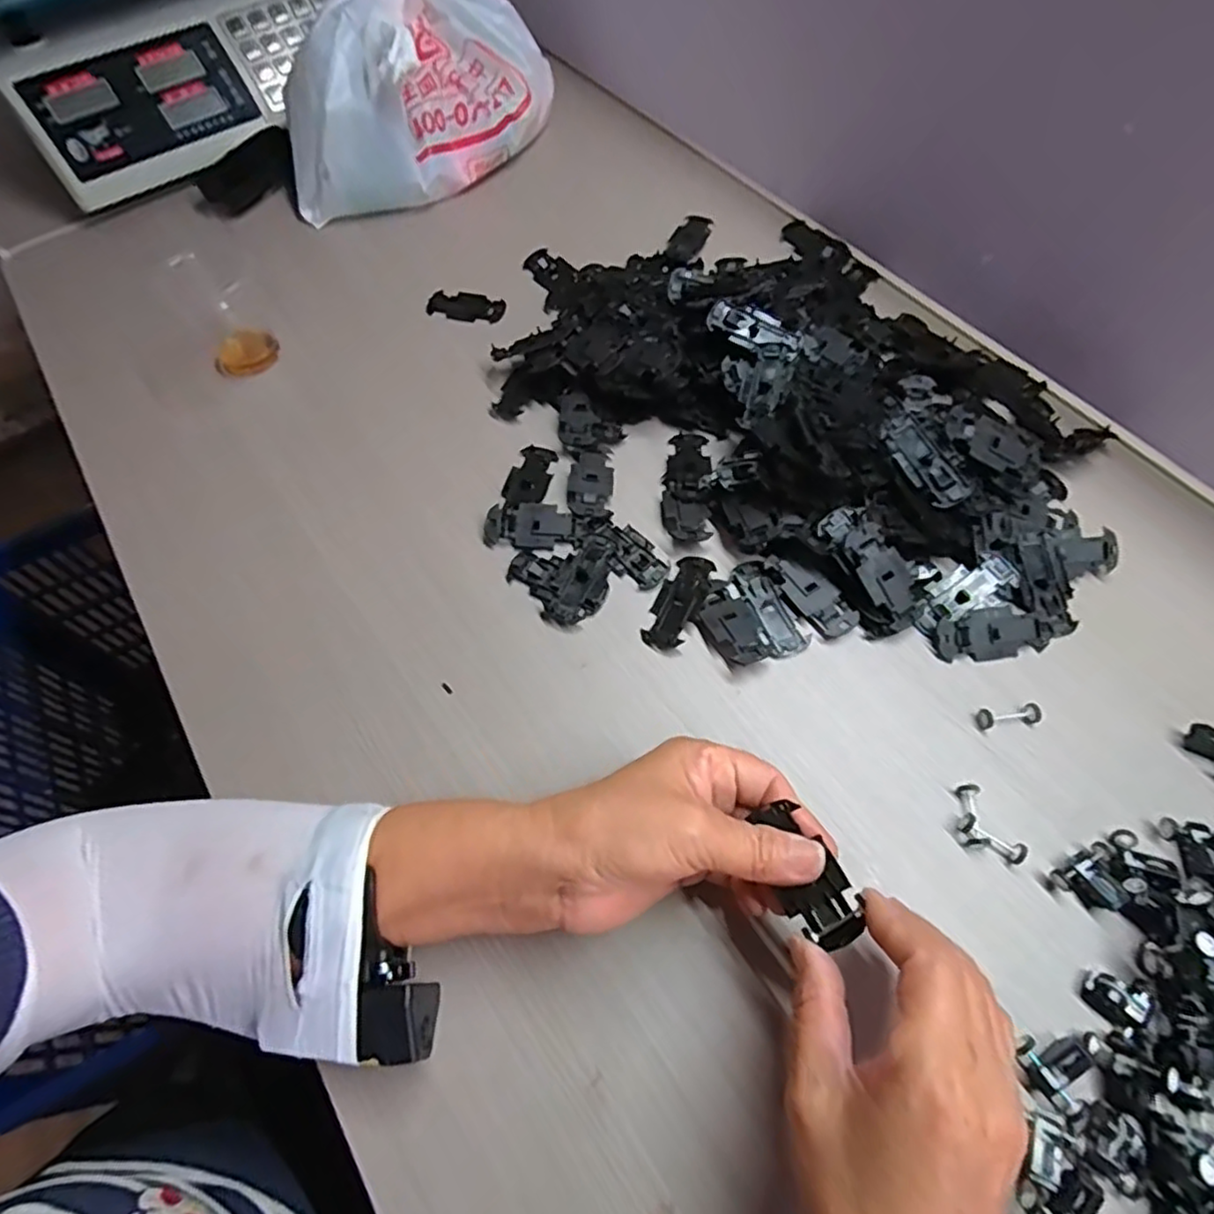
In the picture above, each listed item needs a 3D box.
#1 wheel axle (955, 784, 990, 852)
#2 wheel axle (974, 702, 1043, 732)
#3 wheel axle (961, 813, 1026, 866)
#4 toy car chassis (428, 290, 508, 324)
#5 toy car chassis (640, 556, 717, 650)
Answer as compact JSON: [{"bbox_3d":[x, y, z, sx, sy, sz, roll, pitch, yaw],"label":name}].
[{"bbox_3d":[0.188,0.108,0.342,0.012,0.010,0.032,0,63,2],"label":"wheel axle"},{"bbox_3d":[0.221,0.061,0.367,0.034,0.008,0.011,-7,63,-2],"label":"wheel axle"},{"bbox_3d":[0.195,0.117,0.336,0.033,0.009,0.010,30,67,16],"label":"wheel axle"},{"bbox_3d":[-0.117,-0.250,0.557,0.065,0.008,0.027,12,64,8],"label":"toy car chassis"},{"bbox_3d":[0.044,-0.005,0.409,0.027,0.007,0.067,23,66,13],"label":"toy car chassis"}]

